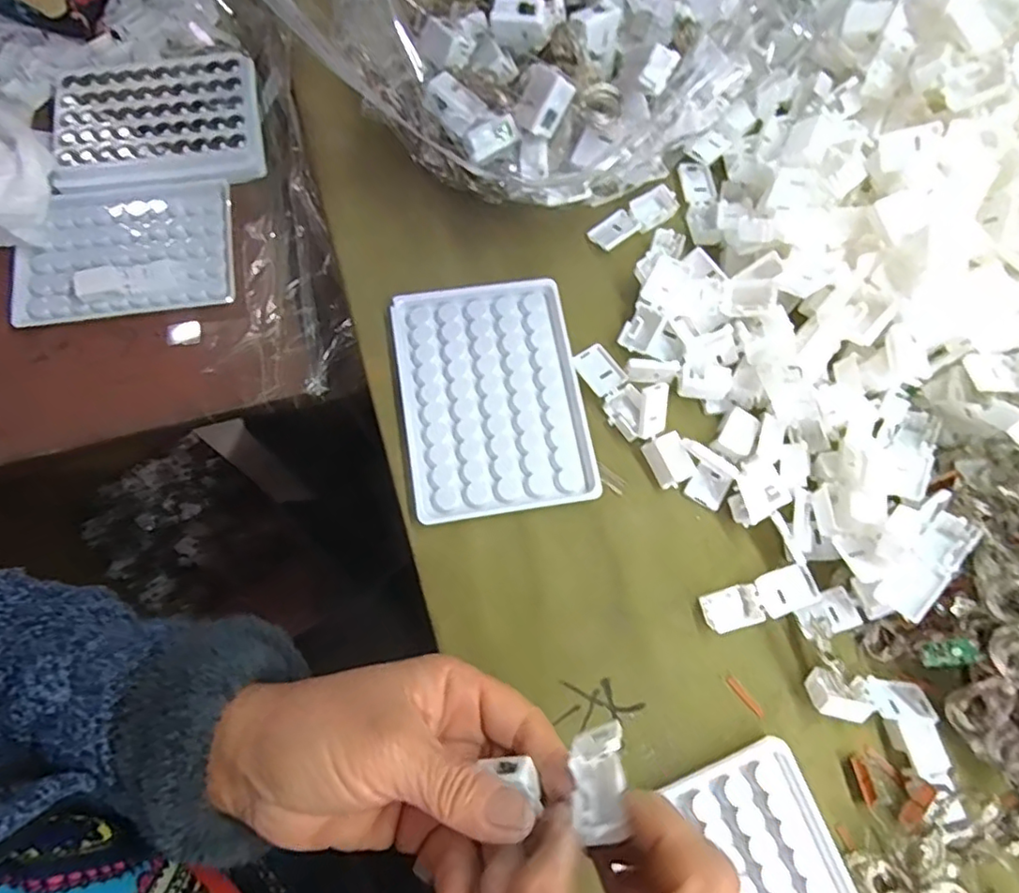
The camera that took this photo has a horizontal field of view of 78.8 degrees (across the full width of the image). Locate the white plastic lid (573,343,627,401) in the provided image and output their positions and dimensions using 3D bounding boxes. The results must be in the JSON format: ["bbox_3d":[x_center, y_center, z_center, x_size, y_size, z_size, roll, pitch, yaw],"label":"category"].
[{"bbox_3d":[0.049,-0.041,0.336,0.021,0.004,0.029,-34,75,-11],"label":"white plastic lid"}]

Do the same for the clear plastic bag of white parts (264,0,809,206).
[{"bbox_3d":[0.017,-0.203,0.320,0.233,0.135,0.143,-37,76,-12],"label":"clear plastic bag of white parts"}]

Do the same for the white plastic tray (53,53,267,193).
[{"bbox_3d":[-0.230,-0.214,0.410,0.126,0.018,0.089,-10,72,-4],"label":"white plastic tray"}]

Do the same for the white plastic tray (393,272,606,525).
[{"bbox_3d":[-0.010,-0.027,0.331,0.093,0.008,0.128,-9,72,-4],"label":"white plastic tray"}]

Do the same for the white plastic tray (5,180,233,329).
[{"bbox_3d":[-0.243,-0.123,0.392,0.129,0.017,0.086,-7,73,-6],"label":"white plastic tray"}]

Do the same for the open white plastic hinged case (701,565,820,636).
[{"bbox_3d":[0.122,0.075,0.304,0.056,0.009,0.021,-18,73,-6],"label":"open white plastic hinged case"}]

